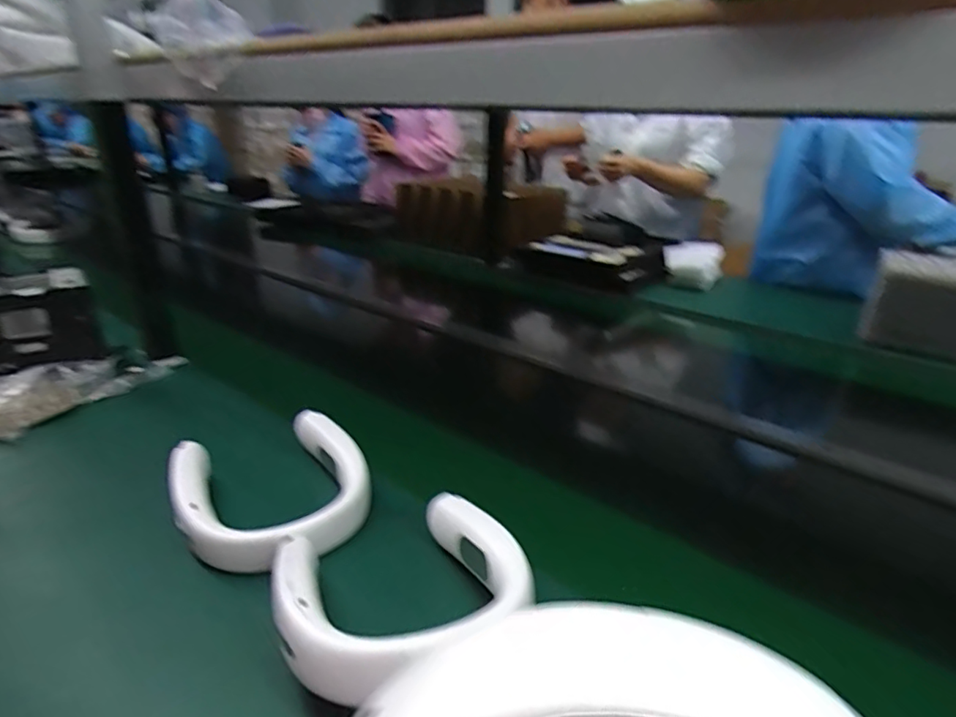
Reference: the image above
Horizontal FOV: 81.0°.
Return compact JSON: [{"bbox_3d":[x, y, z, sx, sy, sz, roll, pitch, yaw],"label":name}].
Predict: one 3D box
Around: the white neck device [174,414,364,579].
[{"bbox_3d":[-0.207,0.133,0.574,0.183,0.047,0.201,-15,28,-31],"label":"white neck device"}]

